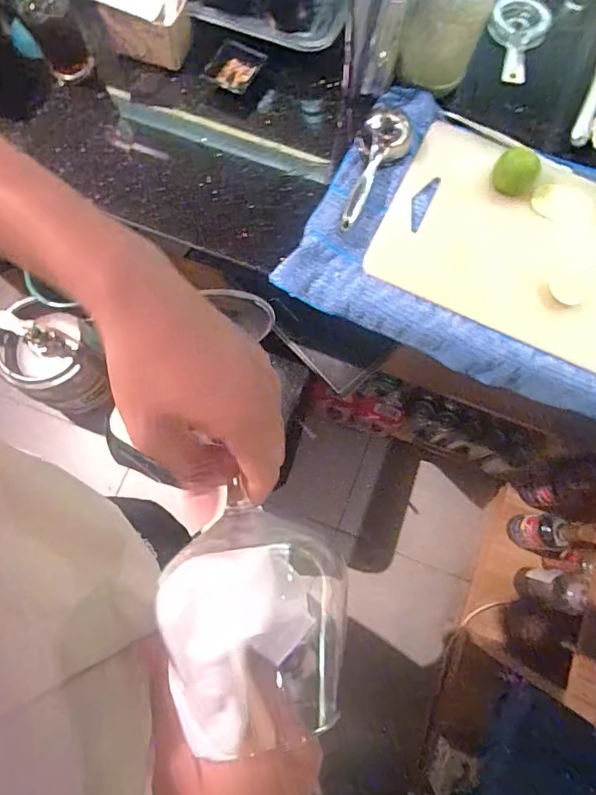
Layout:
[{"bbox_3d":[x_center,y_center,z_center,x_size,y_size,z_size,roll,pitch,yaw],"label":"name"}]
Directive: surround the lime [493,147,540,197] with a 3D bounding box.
[{"bbox_3d":[0.275,-0.282,0.613,0.057,0.045,0.055,0,76,0],"label":"lime"}]

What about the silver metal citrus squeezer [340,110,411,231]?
[{"bbox_3d":[0.081,-0.287,0.607,0.052,0.033,0.158,31,78,8],"label":"silver metal citrus squeezer"}]

